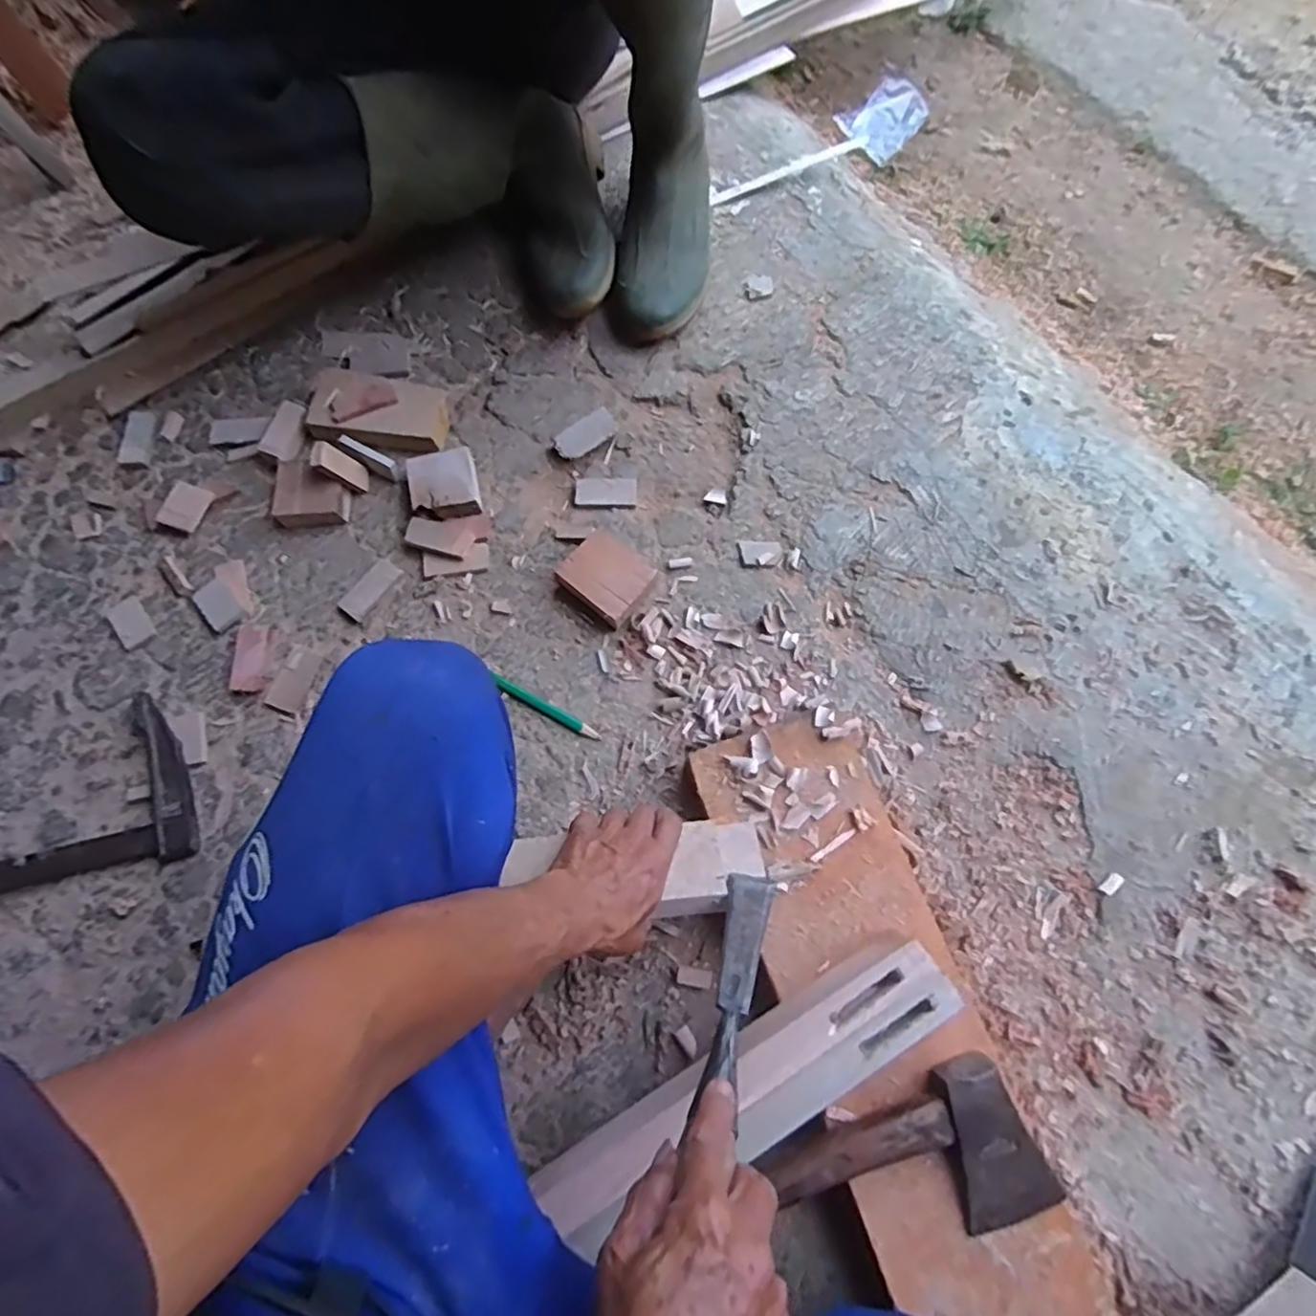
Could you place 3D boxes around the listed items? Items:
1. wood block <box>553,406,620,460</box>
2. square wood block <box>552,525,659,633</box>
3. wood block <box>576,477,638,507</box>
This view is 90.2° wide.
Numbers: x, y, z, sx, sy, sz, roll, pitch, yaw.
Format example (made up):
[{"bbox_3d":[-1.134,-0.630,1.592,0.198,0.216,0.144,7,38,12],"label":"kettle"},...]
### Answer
[{"bbox_3d":[-0.086,-0.264,0.781,0.077,0.017,0.035,-35,76,-8],"label":"wood block"},{"bbox_3d":[-0.056,-0.088,0.715,0.092,0.035,0.082,38,79,11],"label":"square wood block"},{"bbox_3d":[-0.061,-0.197,0.780,0.072,0.006,0.036,2,74,3],"label":"wood block"}]

